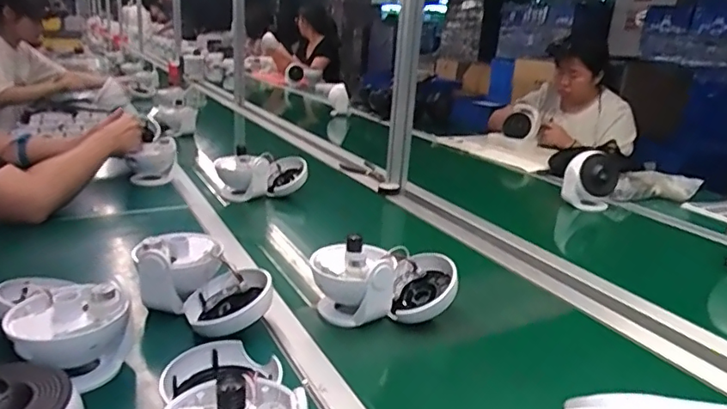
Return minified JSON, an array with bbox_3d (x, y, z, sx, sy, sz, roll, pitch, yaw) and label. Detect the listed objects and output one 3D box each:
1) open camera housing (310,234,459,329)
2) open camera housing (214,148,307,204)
[{"bbox_3d":[0.028,0.114,0.768,0.190,0.121,0.103,1,17,-7],"label":"open camera housing"},{"bbox_3d":[-0.232,-0.072,1.251,0.203,0.108,0.104,-2,17,-15],"label":"open camera housing"}]

